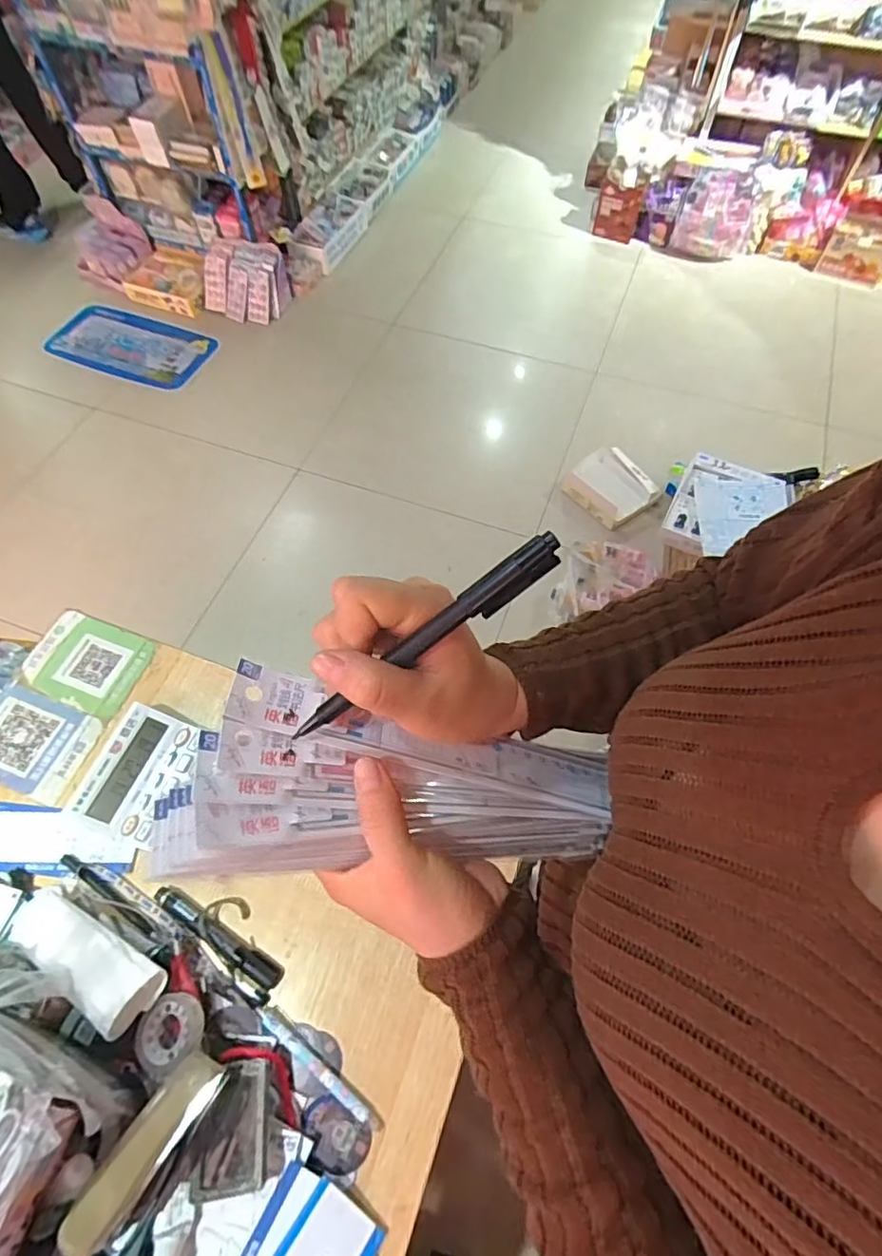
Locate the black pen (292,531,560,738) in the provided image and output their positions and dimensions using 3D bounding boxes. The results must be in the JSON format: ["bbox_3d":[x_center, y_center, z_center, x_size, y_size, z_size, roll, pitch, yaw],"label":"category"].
[{"bbox_3d":[-0.009,0.007,0.243,0.141,0.008,0.014,-37,64,15],"label":"black pen"}]

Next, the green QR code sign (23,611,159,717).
[{"bbox_3d":[-0.406,0.038,0.651,0.132,0.006,0.099,18,63,9],"label":"green QR code sign"}]

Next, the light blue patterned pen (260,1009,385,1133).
[{"bbox_3d":[-0.101,0.366,0.469,0.126,0.008,0.015,35,67,17],"label":"light blue patterned pen"}]

